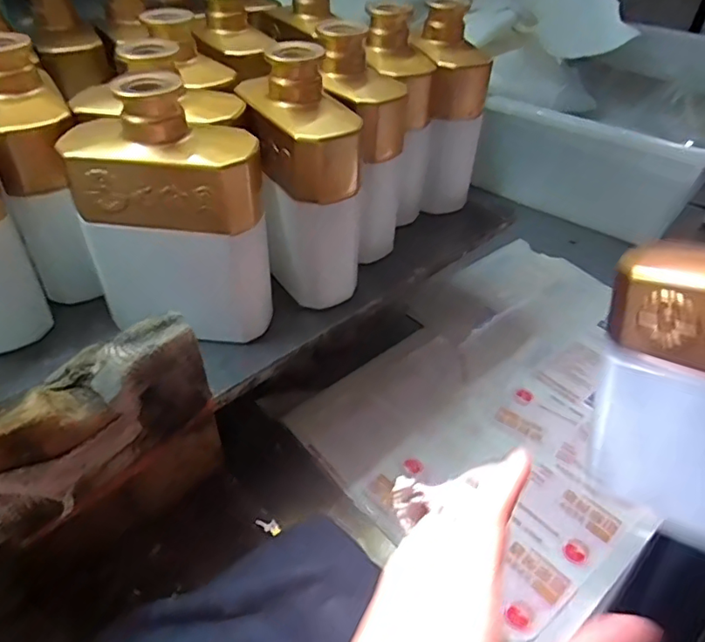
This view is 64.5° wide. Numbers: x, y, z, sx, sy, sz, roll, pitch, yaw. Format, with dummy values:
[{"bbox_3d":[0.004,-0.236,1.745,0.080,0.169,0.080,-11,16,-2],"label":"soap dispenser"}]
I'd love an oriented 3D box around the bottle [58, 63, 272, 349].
[{"bbox_3d":[-0.108,-0.060,0.353,0.105,0.163,0.060,8,43,4],"label":"bottle"}]

